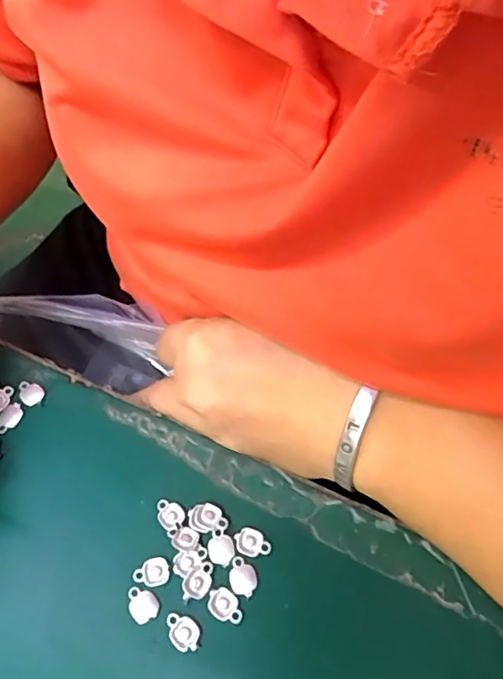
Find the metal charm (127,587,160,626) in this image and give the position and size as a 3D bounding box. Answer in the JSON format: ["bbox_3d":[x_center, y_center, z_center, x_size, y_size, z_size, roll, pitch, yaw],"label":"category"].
[{"bbox_3d":[-0.040,0.096,0.201,0.009,0.004,0.013,-36,65,-20],"label":"metal charm"}]

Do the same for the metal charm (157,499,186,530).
[{"bbox_3d":[-0.033,0.068,0.218,0.010,0.004,0.012,-37,66,-21],"label":"metal charm"}]

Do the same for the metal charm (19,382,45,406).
[{"bbox_3d":[-0.099,0.023,0.246,0.010,0.004,0.013,-33,64,-19],"label":"metal charm"}]

